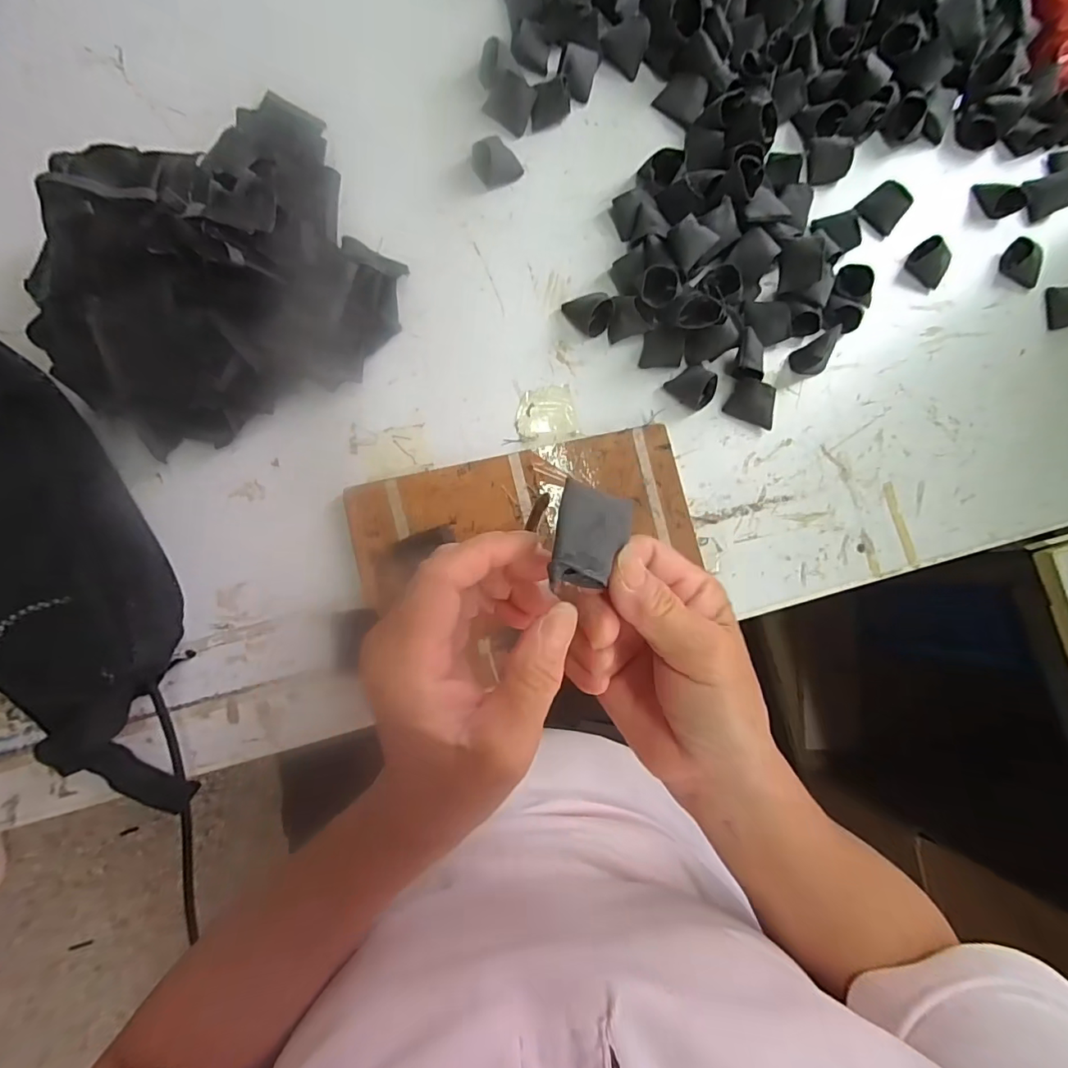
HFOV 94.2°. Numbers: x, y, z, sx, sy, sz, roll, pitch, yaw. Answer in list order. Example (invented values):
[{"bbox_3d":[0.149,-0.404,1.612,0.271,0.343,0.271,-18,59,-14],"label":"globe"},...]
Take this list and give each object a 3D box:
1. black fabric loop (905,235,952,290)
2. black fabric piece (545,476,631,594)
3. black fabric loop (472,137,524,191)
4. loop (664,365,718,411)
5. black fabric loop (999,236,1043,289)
[{"bbox_3d":[0.382,-0.261,0.476,0.040,0.027,0.026,41,81,1],"label":"black fabric loop"},{"bbox_3d":[0.022,0.002,0.181,0.035,0.004,0.036,12,84,-36],"label":"black fabric piece"},{"bbox_3d":[-0.034,-0.334,0.446,0.039,0.016,0.036,-32,87,-9],"label":"black fabric loop"},{"bbox_3d":[0.140,-0.129,0.429,0.035,0.027,0.036,1,83,-6],"label":"loop"},{"bbox_3d":[0.481,-0.264,0.487,0.028,0.026,0.044,-40,88,-9],"label":"black fabric loop"}]

